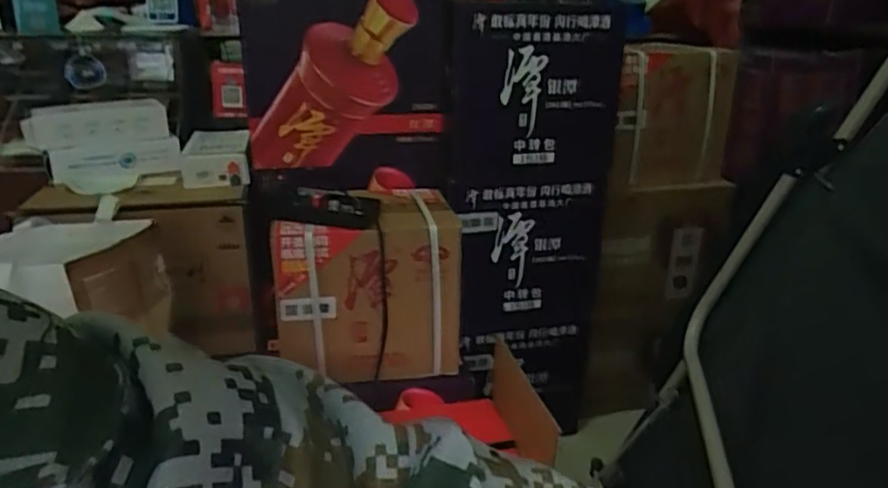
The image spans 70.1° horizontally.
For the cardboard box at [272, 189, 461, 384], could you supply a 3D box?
[{"bbox_3d":[-0.139,0.074,1.132,0.312,0.283,0.183,-4,22,-13],"label":"cardboard box"}]

